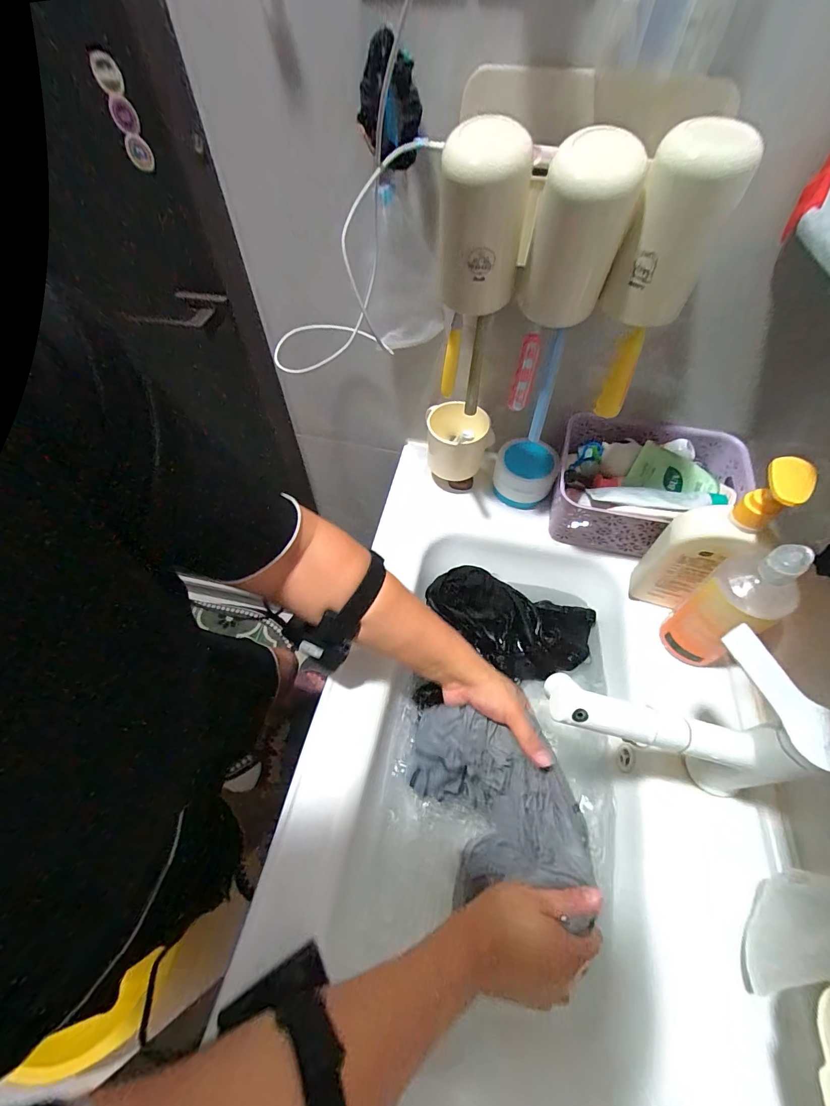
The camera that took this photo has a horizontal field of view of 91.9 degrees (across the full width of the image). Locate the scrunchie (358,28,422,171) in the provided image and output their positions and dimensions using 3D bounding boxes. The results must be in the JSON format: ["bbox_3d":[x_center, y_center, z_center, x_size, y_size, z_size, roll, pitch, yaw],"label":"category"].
[{"bbox_3d":[-0.020,-0.374,0.336,0.031,0.076,0.079,-33,63,-19],"label":"scrunchie"}]

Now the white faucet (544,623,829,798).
[{"bbox_3d":[0.223,0.142,0.364,0.194,0.184,0.086,12,58,8],"label":"white faucet"}]

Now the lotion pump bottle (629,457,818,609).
[{"bbox_3d":[0.308,-0.009,0.436,0.048,0.224,0.066,-36,64,-21],"label":"lotion pump bottle"}]

